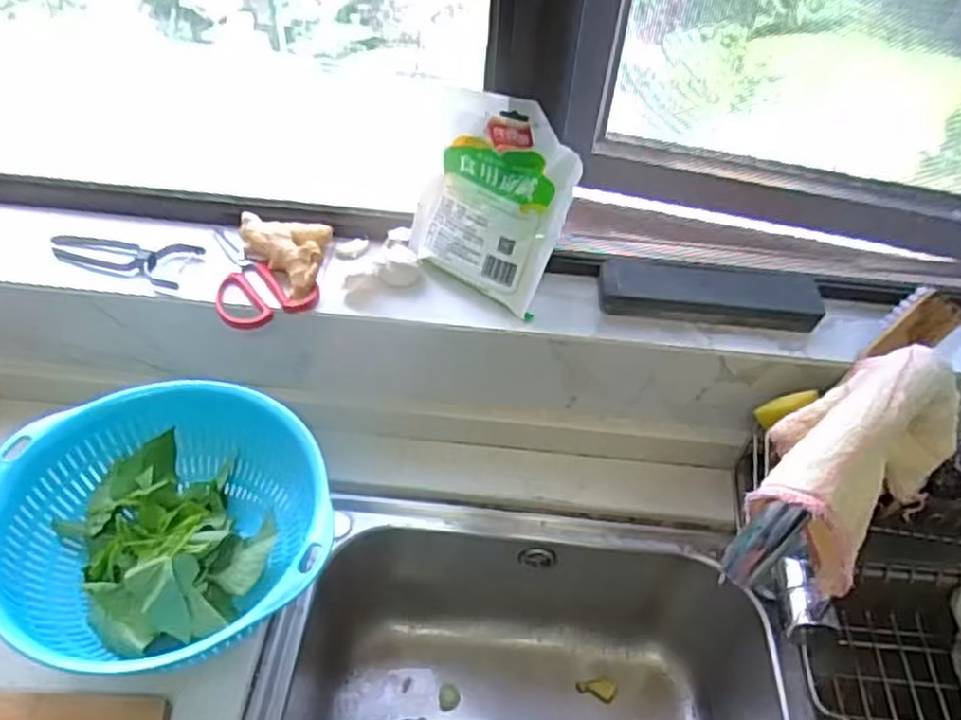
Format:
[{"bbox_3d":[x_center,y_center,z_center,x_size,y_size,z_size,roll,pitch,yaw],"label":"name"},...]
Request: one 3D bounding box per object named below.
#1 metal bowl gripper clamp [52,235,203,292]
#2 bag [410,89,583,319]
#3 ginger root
[{"bbox_3d":[-0.333,-0.103,0.690,0.138,0.015,0.055,13,47,8],"label":"metal bowl gripper clamp"},{"bbox_3d":[0.008,-0.141,0.643,0.136,0.170,0.023,28,30,17],"label":"bag"},{"bbox_3d":[-0.183,-0.097,0.683,0.079,0.031,0.087,0,47,-4],"label":"ginger root"}]

